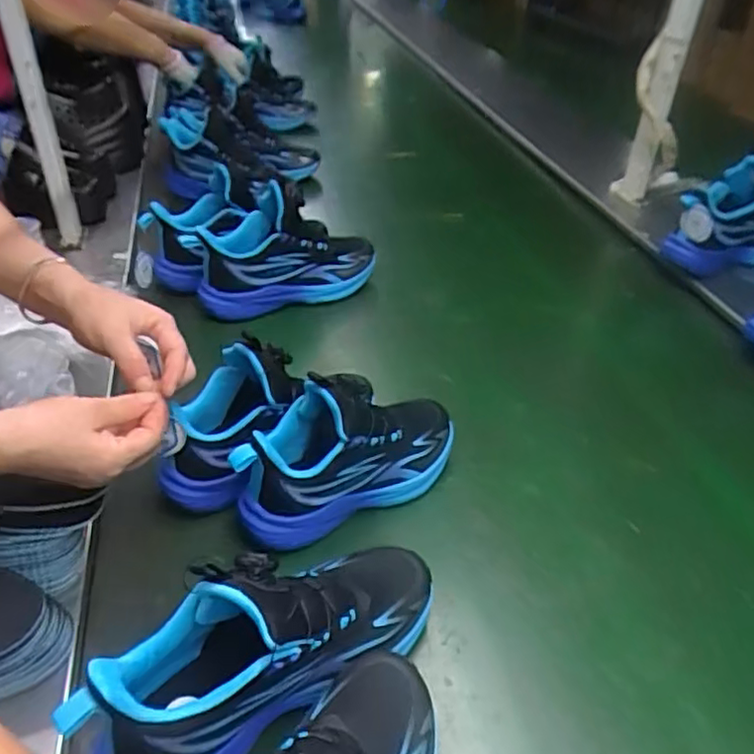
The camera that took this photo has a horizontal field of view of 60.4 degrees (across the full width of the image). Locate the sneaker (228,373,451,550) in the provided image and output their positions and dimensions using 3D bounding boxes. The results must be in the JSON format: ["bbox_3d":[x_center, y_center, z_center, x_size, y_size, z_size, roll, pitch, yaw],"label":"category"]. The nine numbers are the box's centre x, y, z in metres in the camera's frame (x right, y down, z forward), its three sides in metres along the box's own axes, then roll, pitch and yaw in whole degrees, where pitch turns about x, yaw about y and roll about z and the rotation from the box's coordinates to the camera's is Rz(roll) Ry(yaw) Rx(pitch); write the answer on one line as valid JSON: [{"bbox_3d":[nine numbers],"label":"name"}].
[{"bbox_3d":[-0.023,0.060,0.582,0.218,0.129,0.082,-18,43,-24],"label":"sneaker"}]

